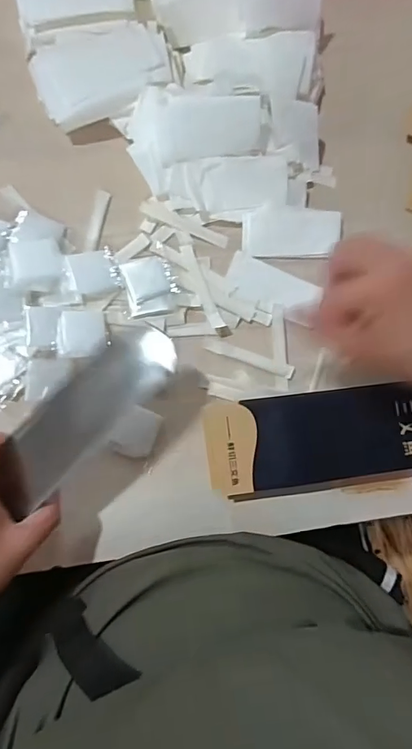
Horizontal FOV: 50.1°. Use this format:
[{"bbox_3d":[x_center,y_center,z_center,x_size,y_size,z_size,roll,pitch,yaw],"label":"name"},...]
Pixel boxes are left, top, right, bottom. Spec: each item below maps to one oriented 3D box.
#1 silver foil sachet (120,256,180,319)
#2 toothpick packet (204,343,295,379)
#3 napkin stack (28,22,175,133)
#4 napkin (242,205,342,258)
[{"bbox_3d":[-0.053,-0.084,0.421,0.049,0.005,0.057,-13,83,-8],"label":"silver foil sachet"},{"bbox_3d":[0.042,-0.013,0.424,0.088,0.004,0.013,16,80,-3],"label":"toothpick packet"},{"bbox_3d":[-0.098,-0.285,0.423,0.130,0.051,0.070,-11,83,-8],"label":"napkin stack"},{"bbox_3d":[0.088,-0.144,0.443,0.101,0.012,0.050,-2,82,-6],"label":"napkin"}]

